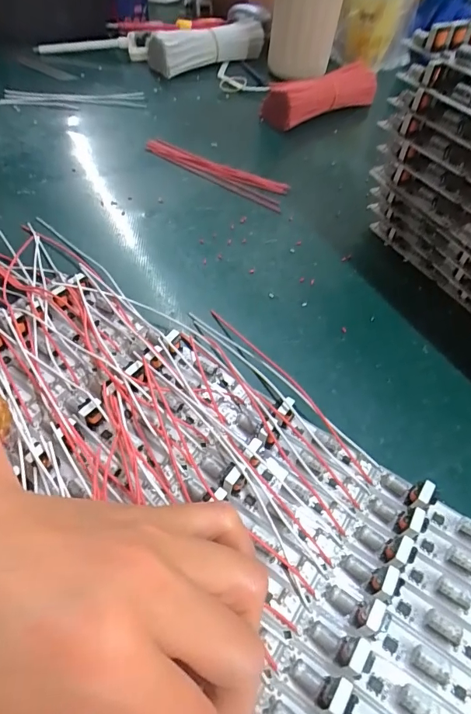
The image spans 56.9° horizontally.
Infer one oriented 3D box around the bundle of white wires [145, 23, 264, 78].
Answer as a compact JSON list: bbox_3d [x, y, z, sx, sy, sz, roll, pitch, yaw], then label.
[{"bbox_3d":[-0.033,-0.342,0.480,0.125,0.036,0.025,-5,52,6],"label":"bundle of white wires"}]

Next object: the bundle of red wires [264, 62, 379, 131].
[{"bbox_3d":[0.085,-0.254,0.426,0.118,0.039,0.033,-25,58,-23],"label":"bundle of red wires"}]

